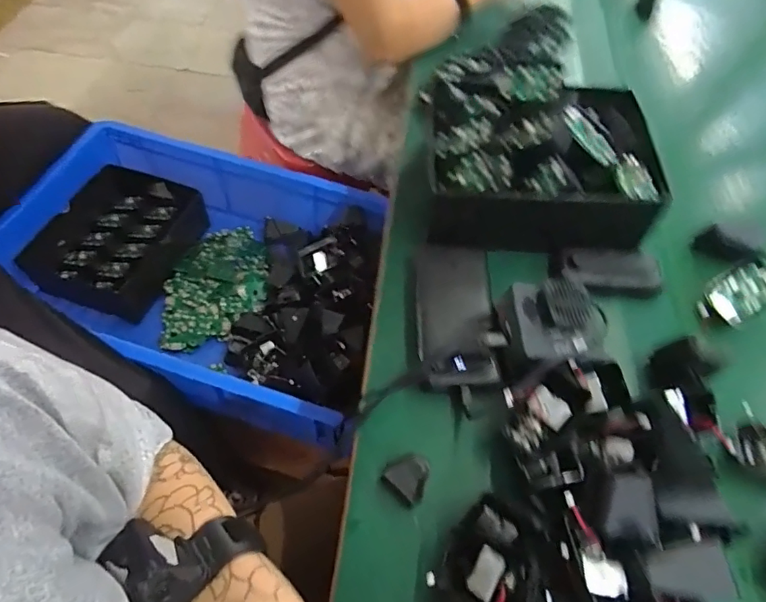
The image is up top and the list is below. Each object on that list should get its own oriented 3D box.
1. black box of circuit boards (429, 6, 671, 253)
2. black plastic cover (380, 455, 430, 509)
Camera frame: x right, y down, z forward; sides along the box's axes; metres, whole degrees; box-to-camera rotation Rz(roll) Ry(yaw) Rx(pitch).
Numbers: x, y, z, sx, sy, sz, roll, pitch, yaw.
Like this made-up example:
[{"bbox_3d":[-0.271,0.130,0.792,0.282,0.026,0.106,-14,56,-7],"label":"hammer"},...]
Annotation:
[{"bbox_3d":[0.168,-0.157,0.547,0.233,0.103,0.196,5,57,-1],"label":"black box of circuit boards"},{"bbox_3d":[0.022,0.144,0.409,0.036,0.007,0.035,-35,66,-24],"label":"black plastic cover"}]

